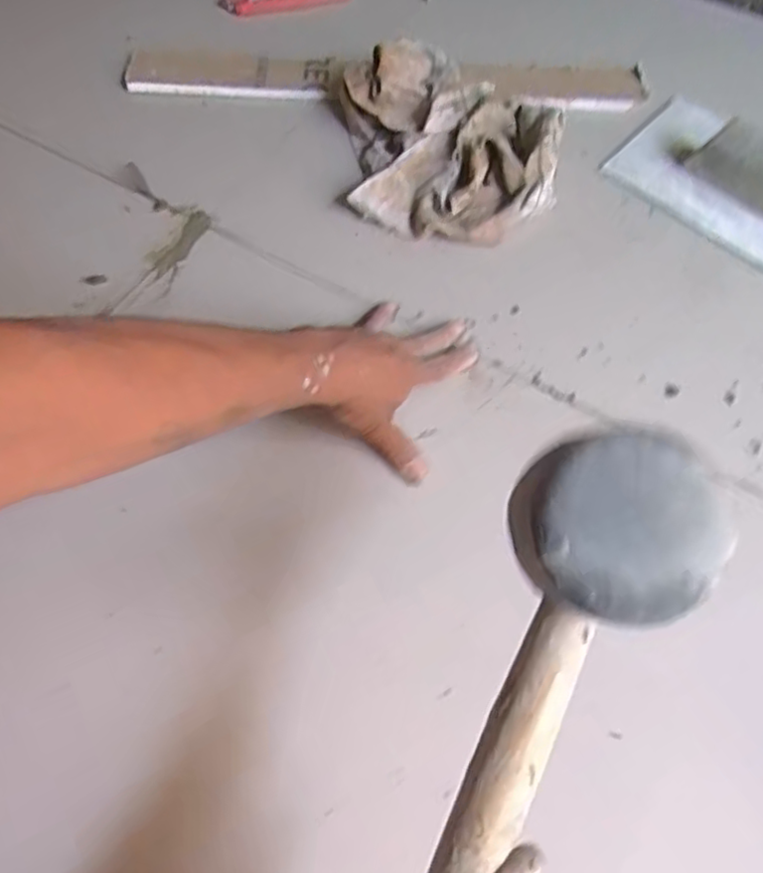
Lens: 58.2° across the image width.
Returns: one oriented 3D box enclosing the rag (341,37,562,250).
[{"bbox_3d":[0.062,-0.277,0.639,0.208,0.058,0.209,7,62,1],"label":"rag"}]

